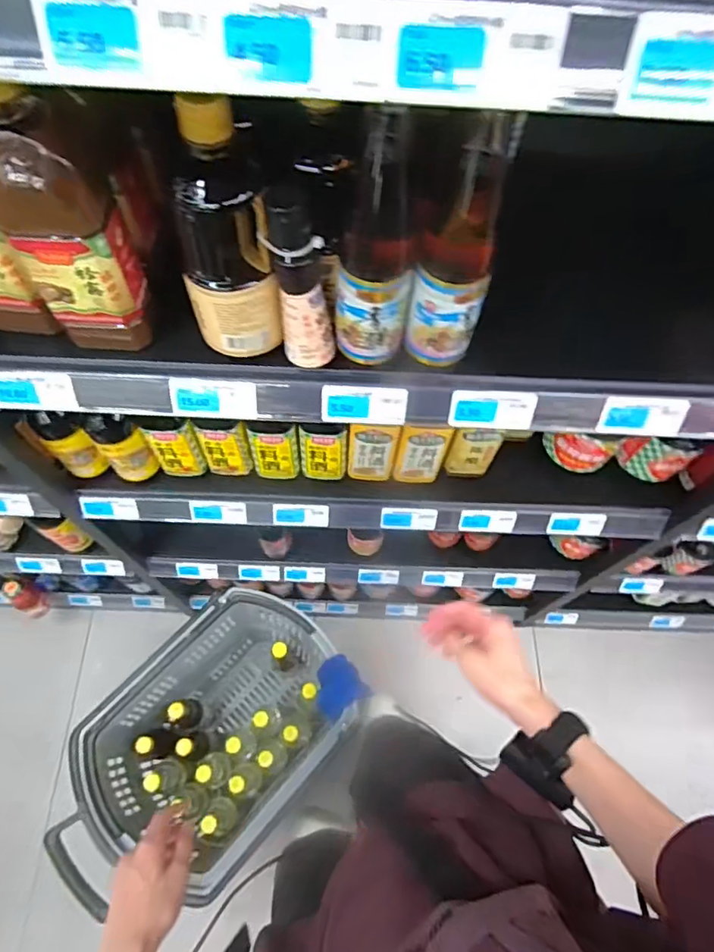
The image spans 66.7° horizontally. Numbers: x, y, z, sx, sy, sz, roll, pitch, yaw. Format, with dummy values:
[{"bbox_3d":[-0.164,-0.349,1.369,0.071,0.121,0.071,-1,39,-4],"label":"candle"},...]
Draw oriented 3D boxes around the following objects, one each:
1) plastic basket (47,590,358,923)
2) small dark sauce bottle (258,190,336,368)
[{"bbox_3d":[-0.290,0.574,1.173,0.375,0.398,0.561,38,68,15],"label":"plastic basket"},{"bbox_3d":[-0.044,-0.150,0.434,0.051,0.149,0.037,-6,64,-5],"label":"small dark sauce bottle"}]

